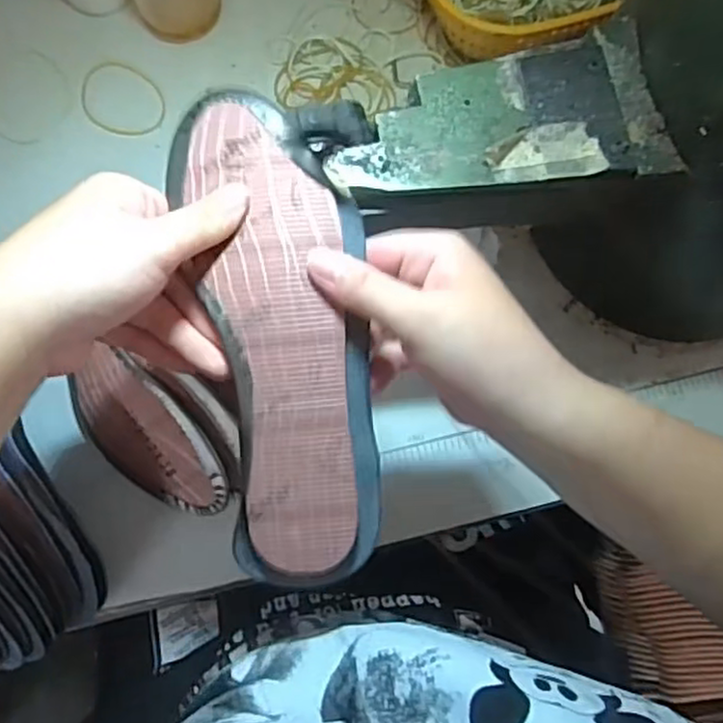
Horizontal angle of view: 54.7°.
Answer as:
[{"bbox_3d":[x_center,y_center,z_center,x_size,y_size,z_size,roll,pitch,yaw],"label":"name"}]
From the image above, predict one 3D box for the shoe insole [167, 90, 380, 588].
[{"bbox_3d":[-0.036,-0.011,0.340,0.079,0.029,0.242,-10,92,-3],"label":"shoe insole"}]

